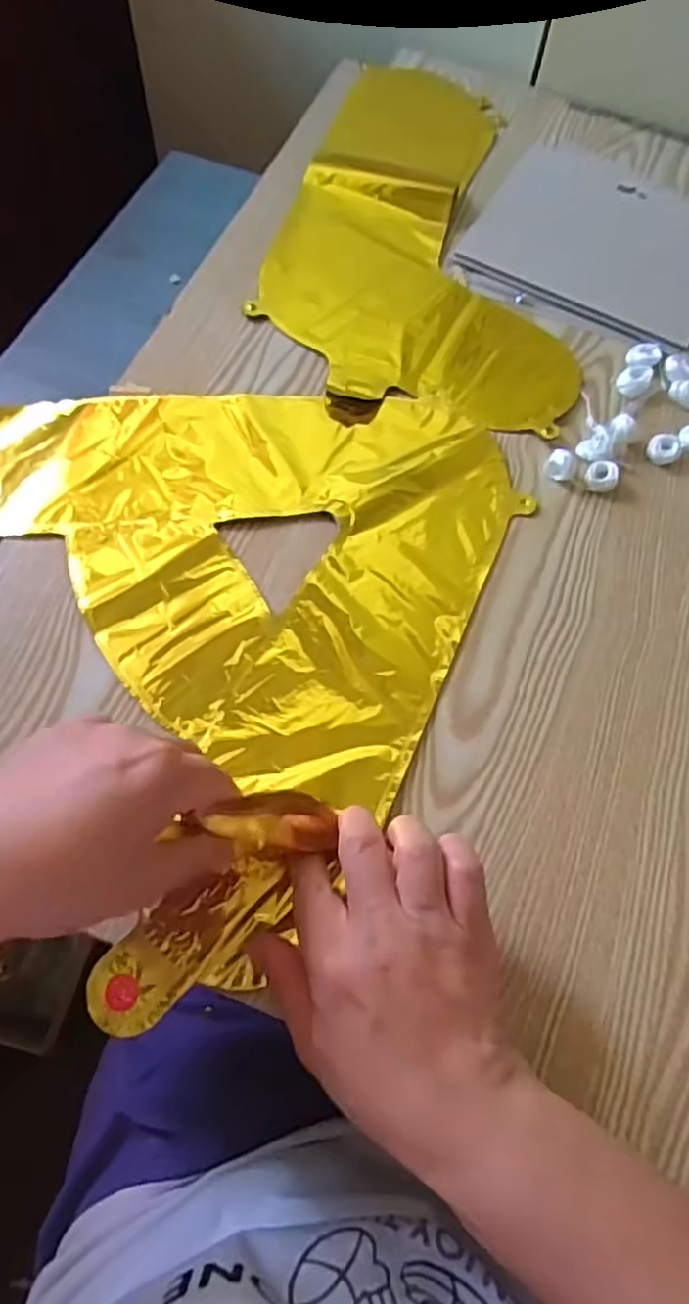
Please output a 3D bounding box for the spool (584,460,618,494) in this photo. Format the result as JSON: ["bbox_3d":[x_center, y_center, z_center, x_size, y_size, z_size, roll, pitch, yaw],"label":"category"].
[{"bbox_3d":[0.169,-0.115,0.467,0.021,0.013,0.021,1,64,-3],"label":"spool"}]

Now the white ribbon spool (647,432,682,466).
[{"bbox_3d":[0.217,-0.139,0.481,0.020,0.009,0.023,4,64,-2],"label":"white ribbon spool"}]

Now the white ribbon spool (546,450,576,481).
[{"bbox_3d":[0.143,-0.123,0.468,0.019,0.018,0.018,26,65,8],"label":"white ribbon spool"}]

